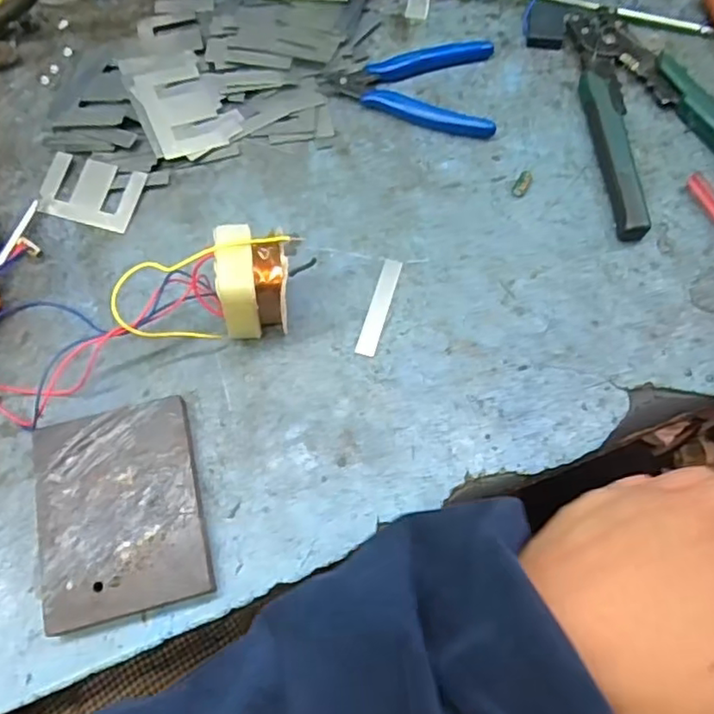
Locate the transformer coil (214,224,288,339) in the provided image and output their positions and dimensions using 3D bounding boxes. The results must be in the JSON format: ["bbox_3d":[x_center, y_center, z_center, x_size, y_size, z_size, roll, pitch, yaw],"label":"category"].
[{"bbox_3d":[-0.054,-0.036,0.349,0.042,0.062,0.052,-9,66,-3],"label":"transformer coil"}]

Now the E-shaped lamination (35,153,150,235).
[{"bbox_3d":[-0.176,-0.109,0.413,0.065,0.005,0.044,14,67,7],"label":"E-shaped lamination"}]

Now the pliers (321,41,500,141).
[{"bbox_3d":[0.037,-0.196,0.438,0.122,0.010,0.080,10,67,5],"label":"pliers"}]

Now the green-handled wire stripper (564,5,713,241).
[{"bbox_3d":[0.208,-0.164,0.419,0.106,0.018,0.181,-5,66,-1],"label":"green-handled wire stripper"}]

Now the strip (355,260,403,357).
[{"bbox_3d":[0.014,-0.031,0.376,0.011,0.004,0.066,15,67,7],"label":"strip"}]

